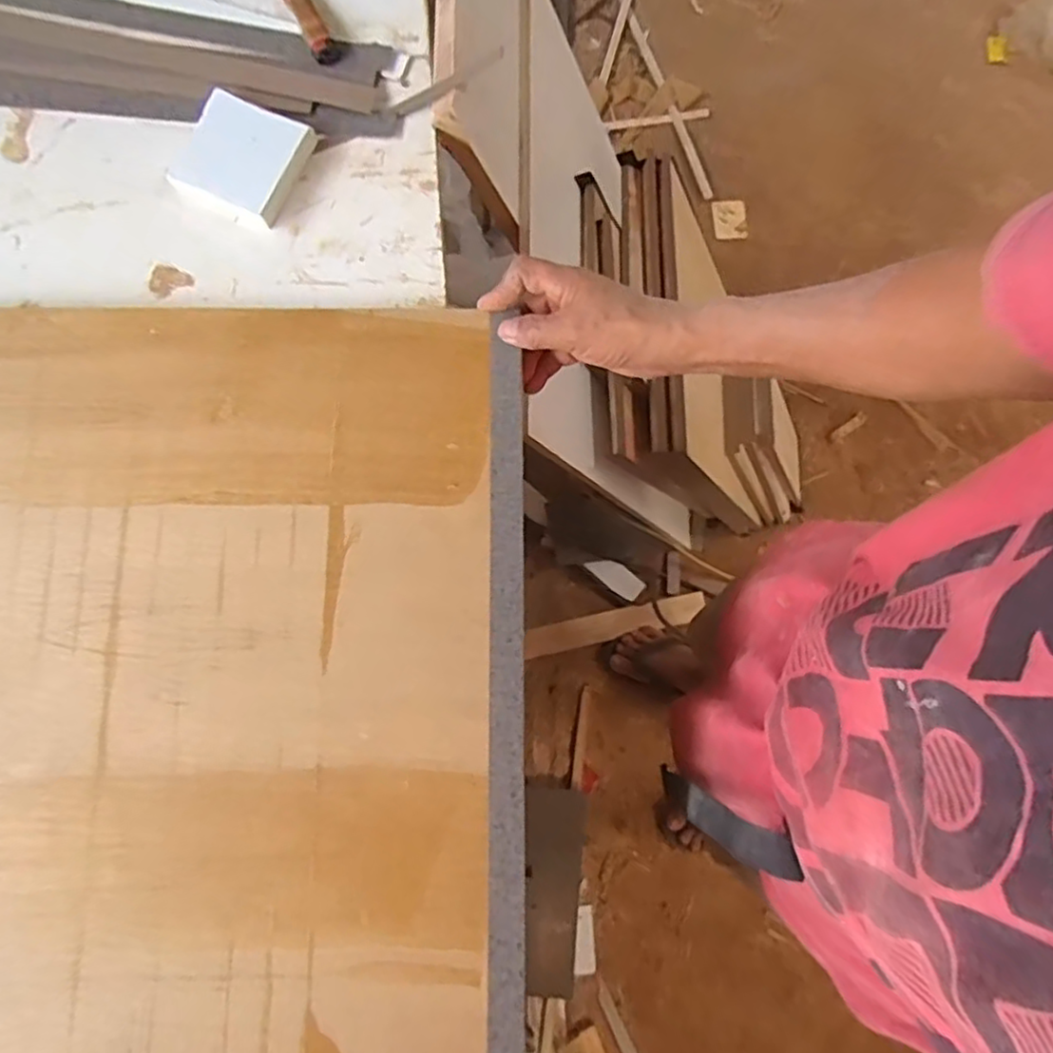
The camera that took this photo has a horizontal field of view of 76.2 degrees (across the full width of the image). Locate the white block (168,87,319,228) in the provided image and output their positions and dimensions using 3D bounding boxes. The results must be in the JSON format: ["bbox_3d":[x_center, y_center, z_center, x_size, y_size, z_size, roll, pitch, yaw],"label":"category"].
[{"bbox_3d":[-0.213,-0.275,0.500,0.086,0.019,0.080,28,80,4],"label":"white block"}]

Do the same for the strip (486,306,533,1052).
[{"bbox_3d":[-0.012,0.148,0.424,0.022,0.009,0.550,0,79,-1],"label":"strip"}]

